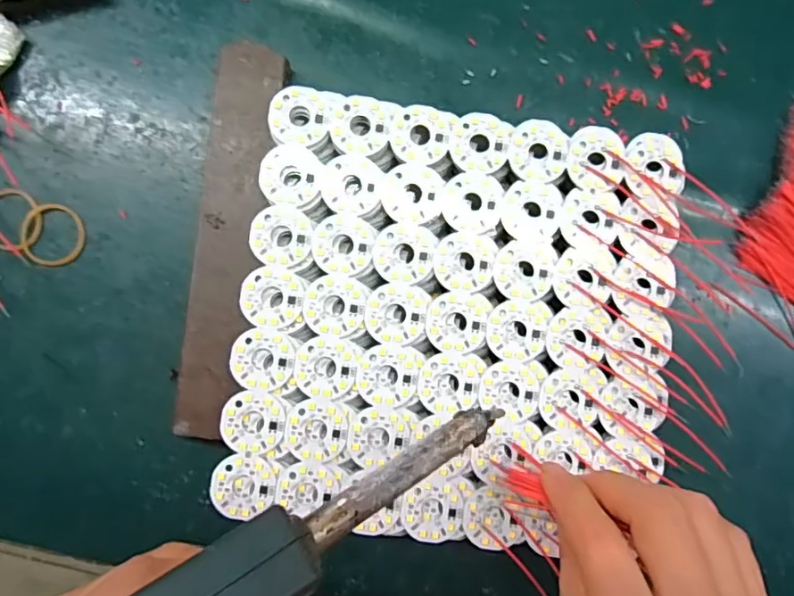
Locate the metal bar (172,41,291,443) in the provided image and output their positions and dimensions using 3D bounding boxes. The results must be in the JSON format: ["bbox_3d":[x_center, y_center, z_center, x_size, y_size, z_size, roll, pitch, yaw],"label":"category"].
[{"bbox_3d":[-0.087,-0.030,0.291,0.033,0.018,0.198,8,87,-2],"label":"metal bar"}]

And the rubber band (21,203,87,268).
[{"bbox_3d":[-0.180,-0.033,0.296,0.031,0.004,0.033,0,88,-3],"label":"rubber band"}]

